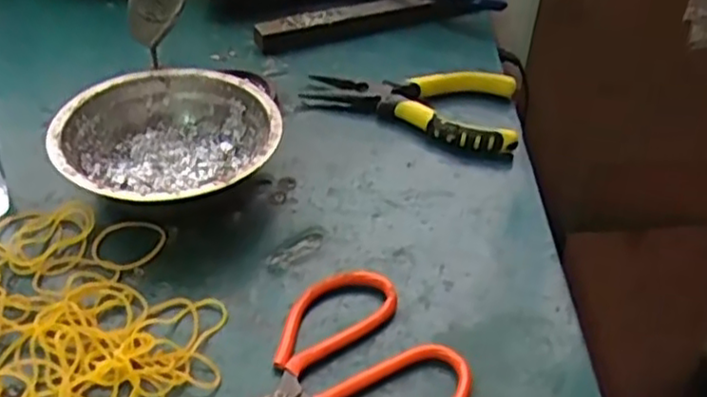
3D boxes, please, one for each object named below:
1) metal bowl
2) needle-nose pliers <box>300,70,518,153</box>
[{"bbox_3d":[-0.108,-0.028,0.409,0.122,0.043,0.122,3,40,-3],"label":"metal bowl"},{"bbox_3d":[0.039,-0.066,0.476,0.143,0.026,0.063,8,40,2],"label":"needle-nose pliers"}]

